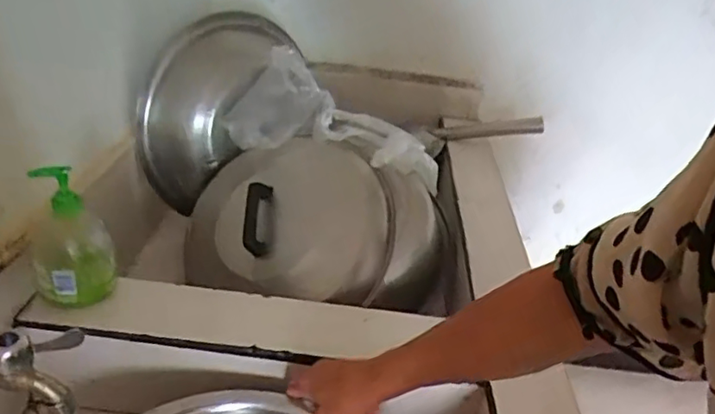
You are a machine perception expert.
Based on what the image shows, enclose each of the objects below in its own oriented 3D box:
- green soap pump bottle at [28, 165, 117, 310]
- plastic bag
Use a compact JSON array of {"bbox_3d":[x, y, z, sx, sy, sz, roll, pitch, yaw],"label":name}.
[{"bbox_3d":[-0.327,0.028,0.669,0.085,0.159,0.082,-11,33,-28],"label":"green soap pump bottle"},{"bbox_3d":[-0.021,-0.115,0.847,0.351,0.135,0.169,20,29,-5],"label":"plastic bag"}]

